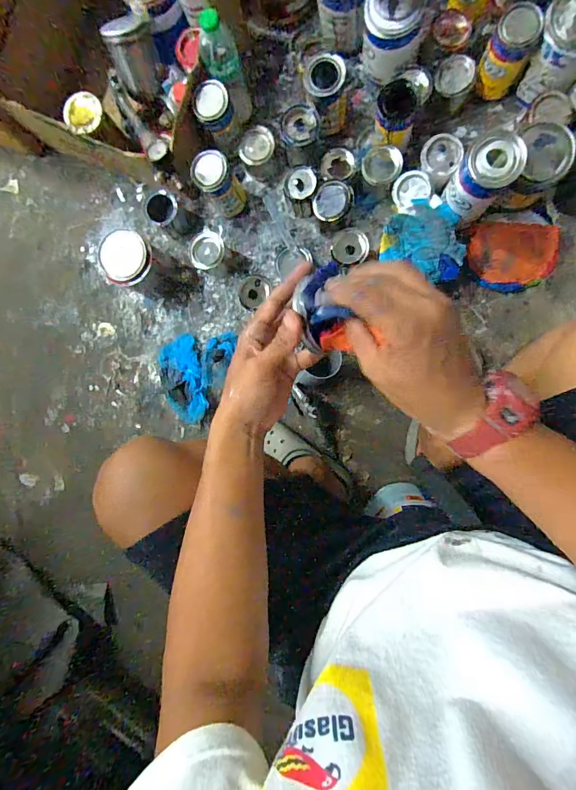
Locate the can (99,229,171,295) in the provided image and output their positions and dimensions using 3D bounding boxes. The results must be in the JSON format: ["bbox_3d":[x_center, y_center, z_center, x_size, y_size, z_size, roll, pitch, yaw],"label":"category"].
[{"bbox_3d":[-0.307,-0.266,0.802,0.088,0.130,0.094,15,94,6],"label":"can"}]

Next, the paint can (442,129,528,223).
[{"bbox_3d":[0.324,-0.361,0.648,0.078,0.131,0.083,0,92,7],"label":"paint can"}]

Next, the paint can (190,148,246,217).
[{"bbox_3d":[-0.132,-0.410,0.766,0.073,0.131,0.069,0,92,7],"label":"paint can"}]

